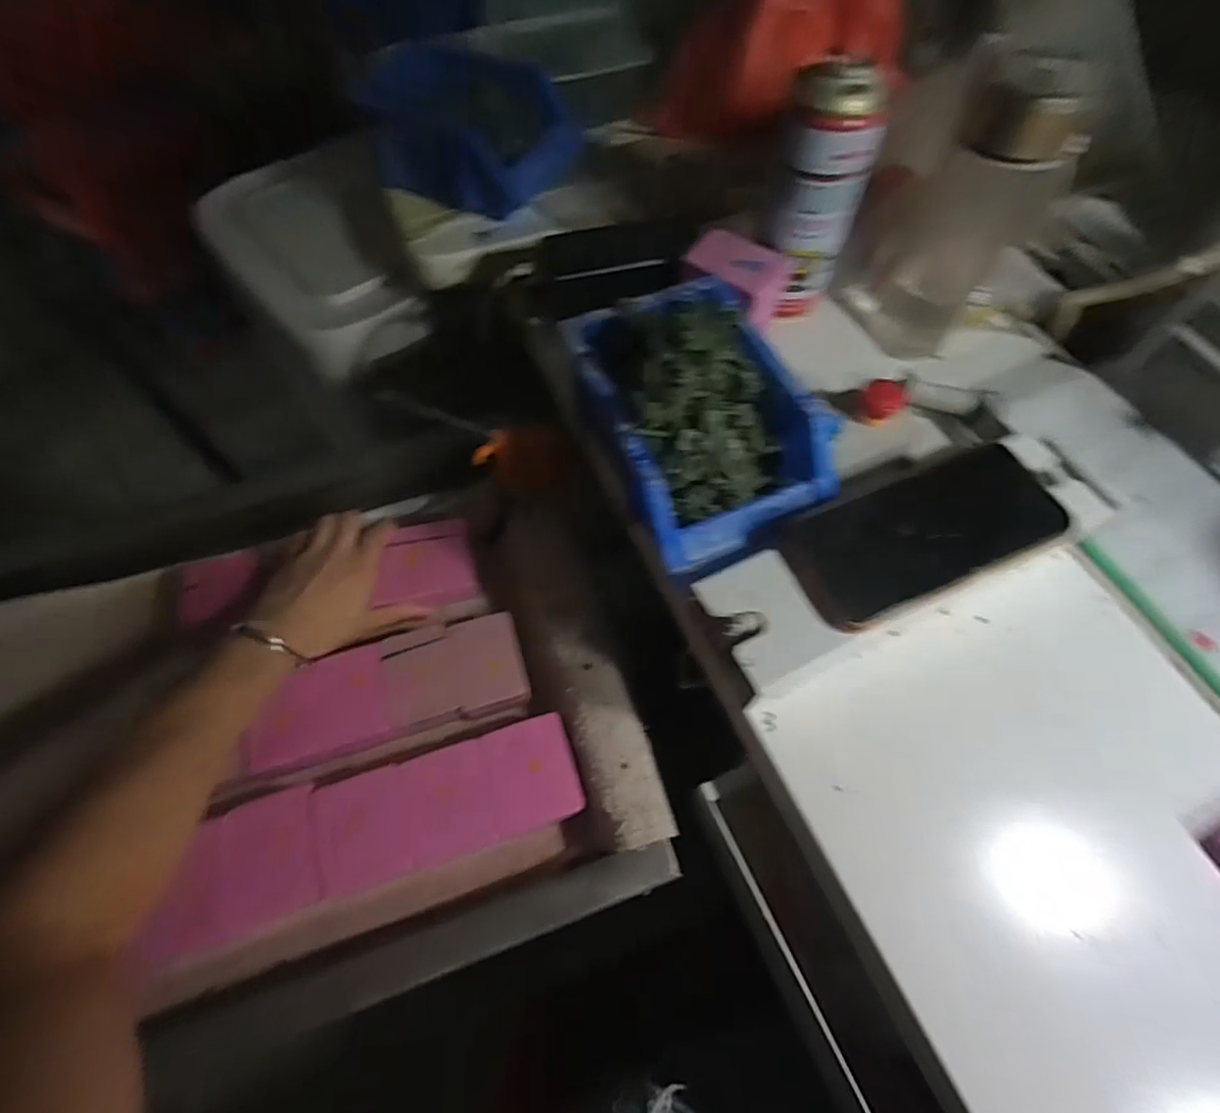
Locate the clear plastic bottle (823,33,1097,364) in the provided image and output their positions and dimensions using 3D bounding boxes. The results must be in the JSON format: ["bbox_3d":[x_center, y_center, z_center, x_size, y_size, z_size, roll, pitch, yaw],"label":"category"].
[{"bbox_3d":[0.249,-0.262,0.455,0.104,0.199,0.102,6,62,3],"label":"clear plastic bottle"}]

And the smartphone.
[{"bbox_3d":[0.185,-0.019,0.353,0.158,0.006,0.075,-22,64,-12],"label":"smartphone"}]

